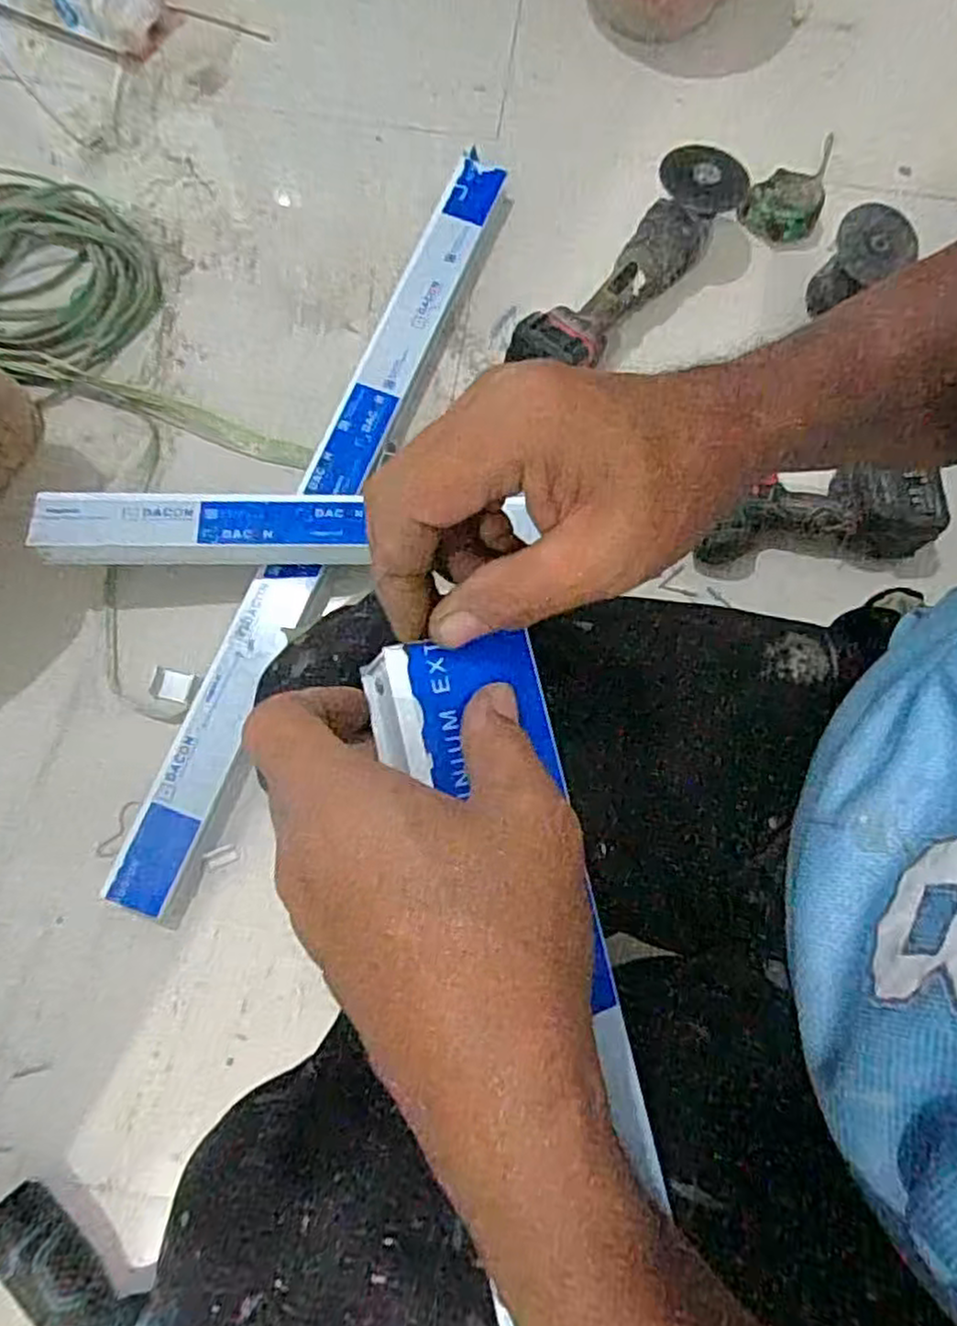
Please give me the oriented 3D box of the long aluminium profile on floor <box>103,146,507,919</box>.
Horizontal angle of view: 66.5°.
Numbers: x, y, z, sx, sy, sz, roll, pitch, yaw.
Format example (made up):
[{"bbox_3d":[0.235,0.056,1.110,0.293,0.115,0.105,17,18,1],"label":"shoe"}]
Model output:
[{"bbox_3d":[-0.155,-0.178,0.775,0.067,0.045,0.886,22,76,3],"label":"long aluminium profile on floor"}]

